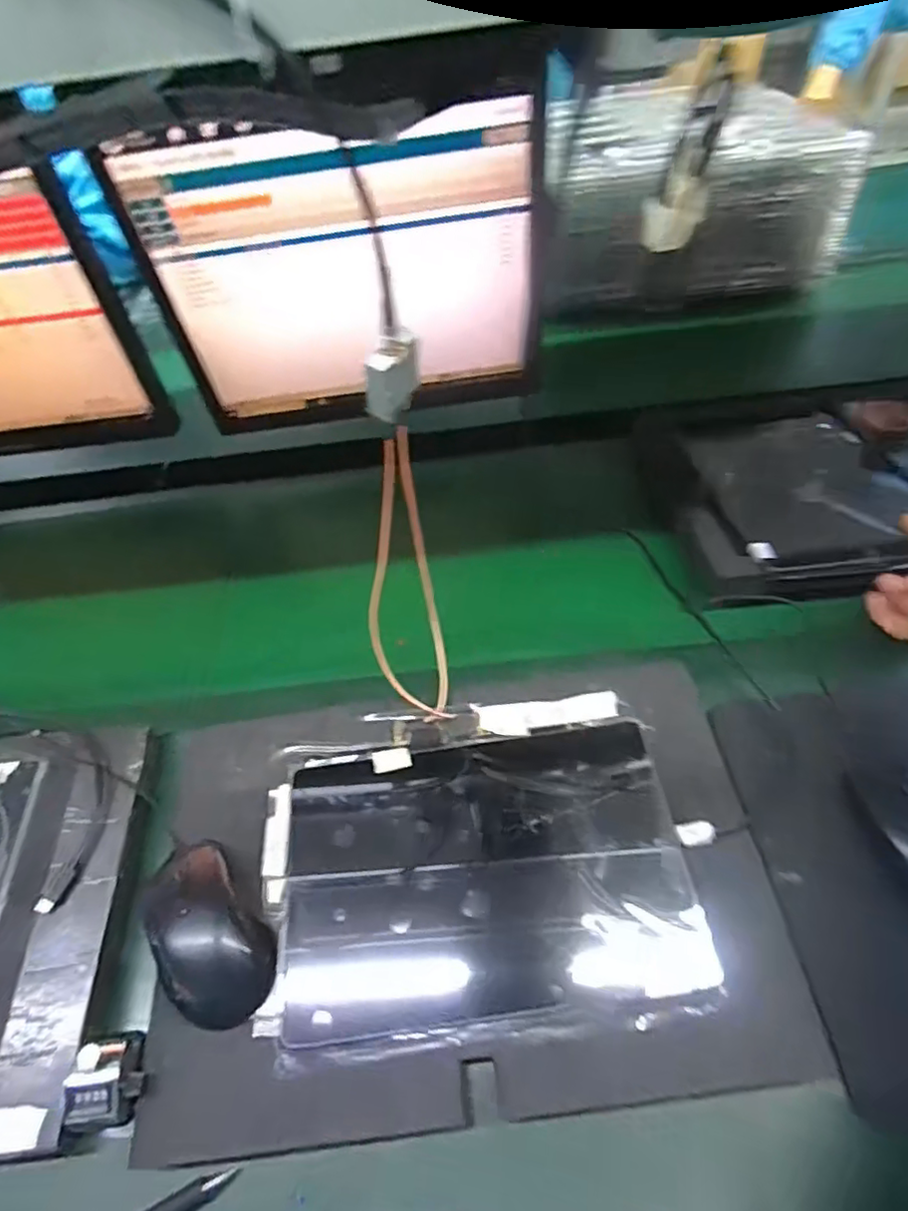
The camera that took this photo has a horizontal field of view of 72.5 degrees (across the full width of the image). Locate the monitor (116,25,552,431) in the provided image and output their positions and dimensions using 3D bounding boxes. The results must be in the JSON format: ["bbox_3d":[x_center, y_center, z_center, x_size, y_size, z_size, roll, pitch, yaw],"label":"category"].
[{"bbox_3d":[-0.096,-0.309,0.600,0.364,0.264,0.045,-9,52,0],"label":"monitor"}]

